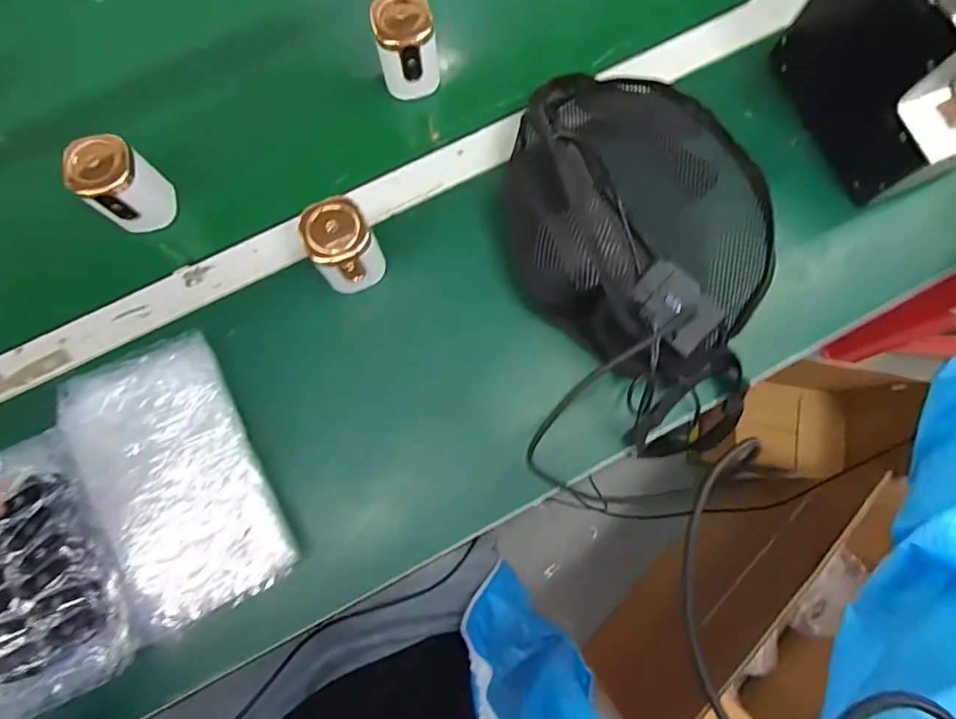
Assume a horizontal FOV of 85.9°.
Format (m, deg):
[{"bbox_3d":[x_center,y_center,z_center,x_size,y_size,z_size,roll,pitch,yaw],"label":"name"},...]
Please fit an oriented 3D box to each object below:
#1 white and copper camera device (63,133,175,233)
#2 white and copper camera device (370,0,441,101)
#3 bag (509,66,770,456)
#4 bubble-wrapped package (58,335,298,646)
[{"bbox_3d":[-0.322,-0.158,0.461,0.059,0.074,0.064,39,80,8],"label":"white and copper camera device"},{"bbox_3d":[-0.067,-0.296,0.485,0.053,0.071,0.054,-16,78,-4],"label":"white and copper camera device"},{"bbox_3d":[0.142,-0.114,0.445,0.203,0.089,0.317,-30,79,-6],"label":"bag"},{"bbox_3d":[-0.252,0.096,0.426,0.132,0.019,0.226,-25,79,-5],"label":"bubble-wrapped package"}]

